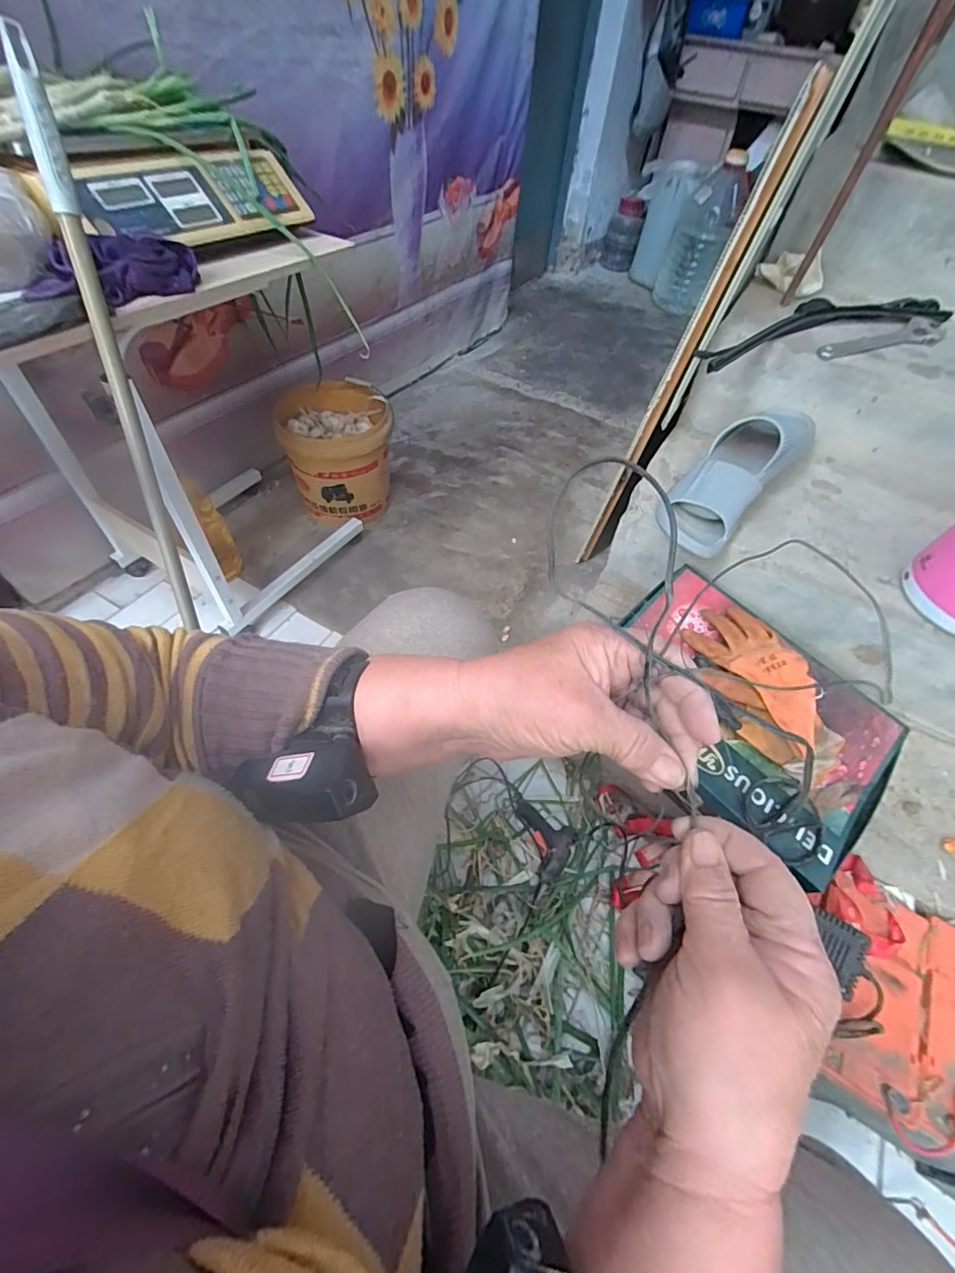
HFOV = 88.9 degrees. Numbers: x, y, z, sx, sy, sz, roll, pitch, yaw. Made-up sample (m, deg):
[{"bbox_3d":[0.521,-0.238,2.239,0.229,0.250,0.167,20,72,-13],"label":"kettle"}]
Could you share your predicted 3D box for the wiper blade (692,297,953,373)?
[{"bbox_3d":[0.524,-0.472,0.739,0.445,0.027,0.086,-14,56,-15],"label":"wiper blade"}]

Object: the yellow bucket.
[{"bbox_3d":[-0.329,-0.441,1.197,0.236,0.253,0.242,0,57,0],"label":"yellow bucket"}]

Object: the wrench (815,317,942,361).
[{"bbox_3d":[0.611,-0.443,0.733,0.223,0.013,0.054,-15,57,-15],"label":"wrench"}]

